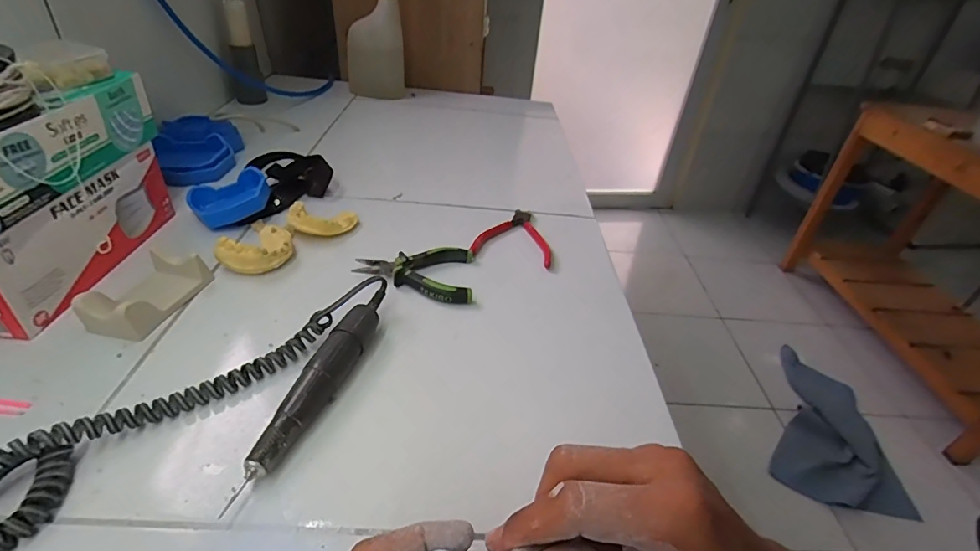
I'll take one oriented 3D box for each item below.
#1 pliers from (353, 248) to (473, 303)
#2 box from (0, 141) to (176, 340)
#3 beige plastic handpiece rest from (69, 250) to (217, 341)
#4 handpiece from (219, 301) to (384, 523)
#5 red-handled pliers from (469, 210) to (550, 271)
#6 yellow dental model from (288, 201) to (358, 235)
[{"bbox_3d":[-0.073,-0.003,0.468,0.112,0.015,0.079,2,37,-7],"label":"pliers"},{"bbox_3d":[-0.387,-0.049,0.411,0.108,0.084,0.203,6,37,-1],"label":"box"},{"bbox_3d":[-0.289,0.015,0.396,0.050,0.030,0.095,10,37,4],"label":"beige plastic handpiece rest"},{"bbox_3d":[-0.122,0.080,0.332,0.026,0.028,0.158,14,38,10],"label":"handpiece"},{"bbox_3d":[0.029,-0.049,0.554,0.086,0.012,0.113,8,37,3],"label":"red-handled pliers"},{"bbox_3d":[-0.185,-0.061,0.518,0.069,0.024,0.047,3,37,-5],"label":"yellow dental model"}]

